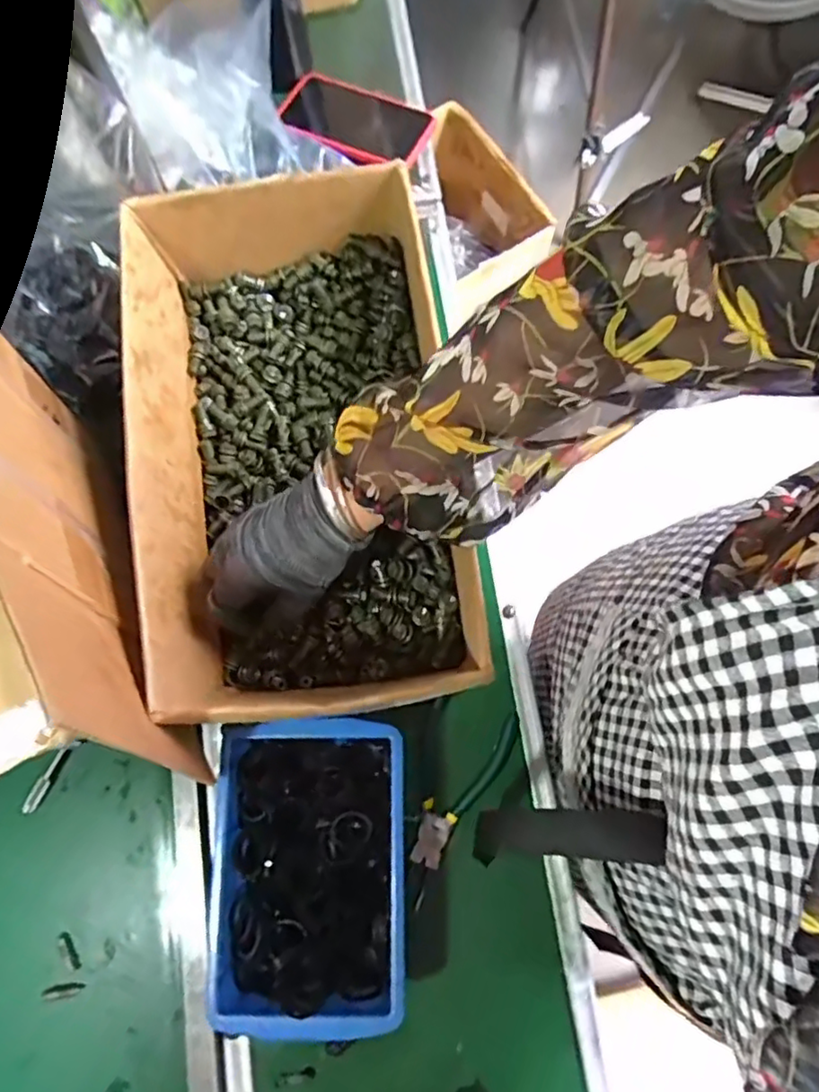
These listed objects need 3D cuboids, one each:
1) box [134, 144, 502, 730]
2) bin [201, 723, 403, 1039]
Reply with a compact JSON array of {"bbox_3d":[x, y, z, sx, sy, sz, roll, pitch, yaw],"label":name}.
[{"bbox_3d":[-0.085,-0.072,0.487,0.215,0.117,0.392,-8,77,-2],"label":"box"},{"bbox_3d":[-0.074,0.240,0.476,0.143,0.054,0.208,0,76,0],"label":"bin"}]

